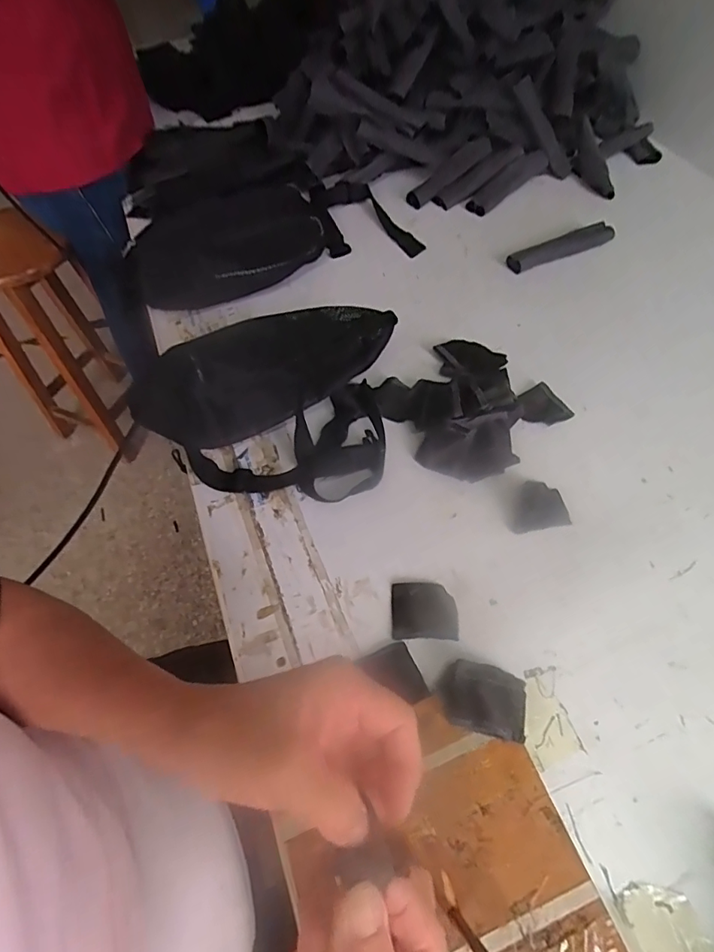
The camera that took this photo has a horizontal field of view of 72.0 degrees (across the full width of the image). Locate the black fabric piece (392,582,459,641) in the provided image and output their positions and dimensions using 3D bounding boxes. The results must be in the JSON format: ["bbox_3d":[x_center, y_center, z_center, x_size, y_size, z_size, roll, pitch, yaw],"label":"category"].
[{"bbox_3d":[0.058,0.114,0.418,0.054,0.004,0.048,0,57,3],"label":"black fabric piece"}]

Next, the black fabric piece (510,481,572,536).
[{"bbox_3d":[0.169,0.028,0.467,0.058,0.004,0.049,-11,57,-4],"label":"black fabric piece"}]

